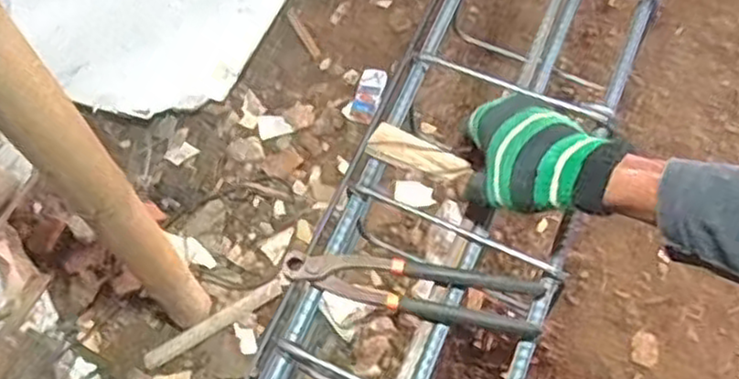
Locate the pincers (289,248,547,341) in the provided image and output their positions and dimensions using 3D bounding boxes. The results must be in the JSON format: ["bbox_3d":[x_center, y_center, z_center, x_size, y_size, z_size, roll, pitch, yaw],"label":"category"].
[{"bbox_3d":[0.034,0.084,0.613,0.216,0.020,0.049,10,65,4],"label":"pincers"}]

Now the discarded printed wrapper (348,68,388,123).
[{"bbox_3d":[-0.003,-0.208,1.582,0.059,0.011,0.128,17,70,8],"label":"discarded printed wrapper"}]

